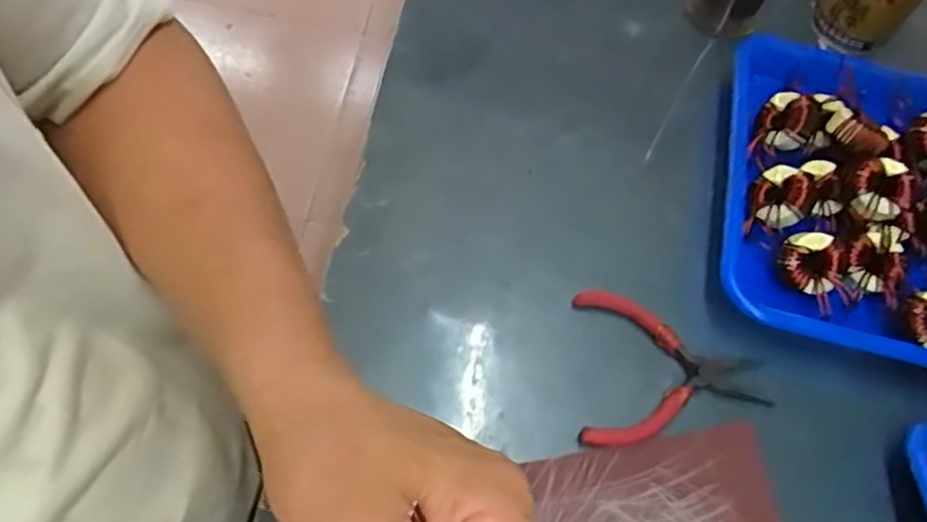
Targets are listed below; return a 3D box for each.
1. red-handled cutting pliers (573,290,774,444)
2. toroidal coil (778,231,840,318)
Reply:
[{"bbox_3d":[0.121,0.062,0.406,0.109,0.013,0.091,5,60,-5],"label":"red-handled cutting pliers"},{"bbox_3d":[0.218,0.001,0.437,0.043,0.012,0.038,35,88,-7],"label":"toroidal coil"}]

